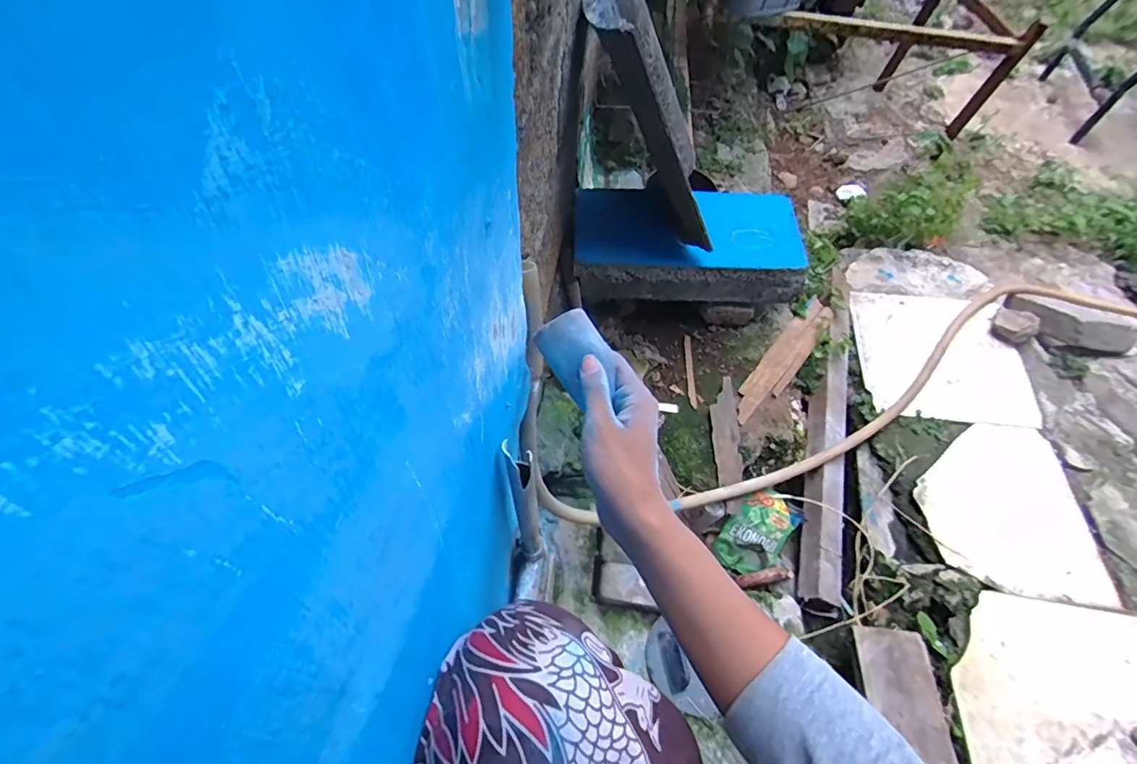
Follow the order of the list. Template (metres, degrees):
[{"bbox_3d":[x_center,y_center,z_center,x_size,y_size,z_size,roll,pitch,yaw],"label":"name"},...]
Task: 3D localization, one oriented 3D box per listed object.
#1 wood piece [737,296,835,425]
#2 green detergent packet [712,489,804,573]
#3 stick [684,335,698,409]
[{"bbox_3d":[0.388,-0.041,0.891,0.058,0.029,0.307,38,67,17],"label":"wood piece"},{"bbox_3d":[0.310,0.249,0.811,0.093,0.018,0.143,31,101,7],"label":"green detergent packet"},{"bbox_3d":[0.219,-0.021,0.887,0.012,0.012,0.146,3,57,-2],"label":"stick"}]

